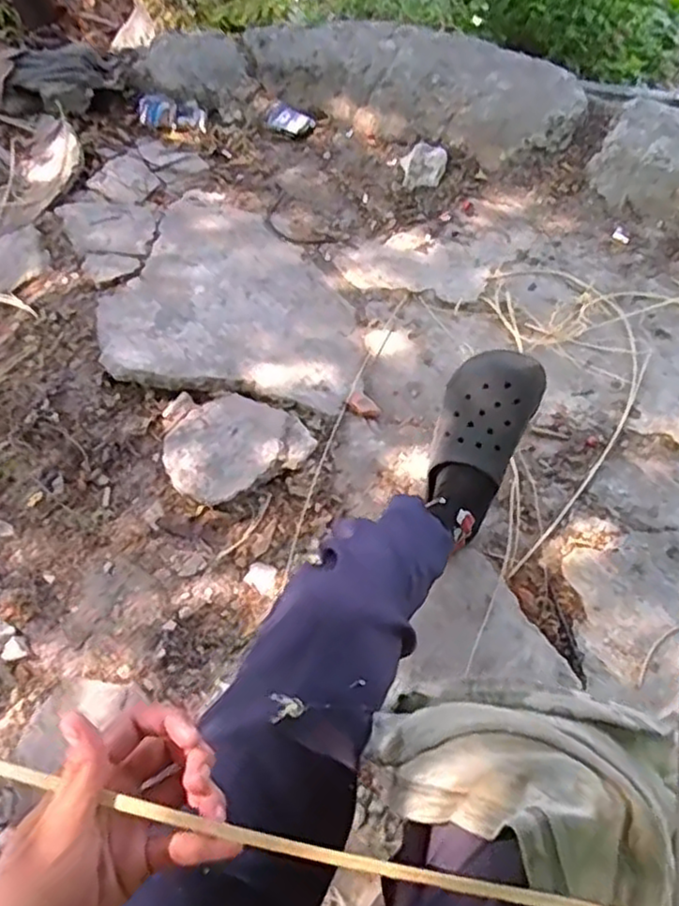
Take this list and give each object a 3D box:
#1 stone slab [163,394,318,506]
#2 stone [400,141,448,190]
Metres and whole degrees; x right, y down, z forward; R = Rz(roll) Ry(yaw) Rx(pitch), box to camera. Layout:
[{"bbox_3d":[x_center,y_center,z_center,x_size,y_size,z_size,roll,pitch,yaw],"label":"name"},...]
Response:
[{"bbox_3d":[-0.169,-0.019,1.100,0.213,0.031,0.181,-27,57,-16],"label":"stone slab"},{"bbox_3d":[0.180,-0.606,1.475,0.097,0.041,0.120,-3,54,2],"label":"stone"}]

